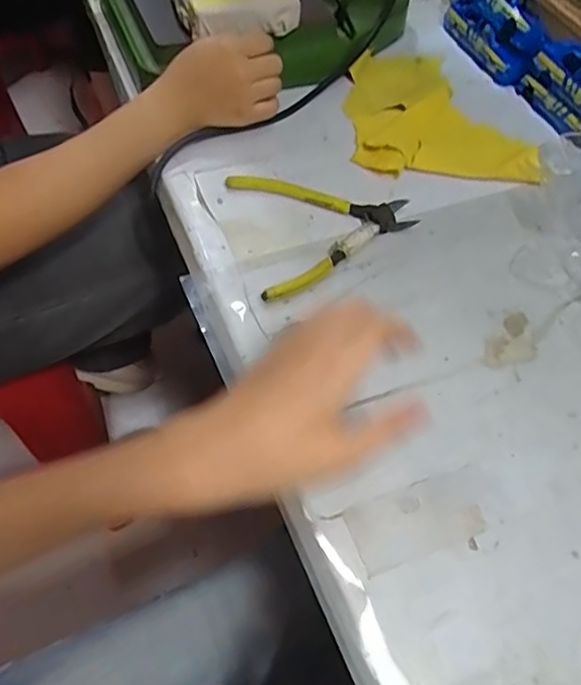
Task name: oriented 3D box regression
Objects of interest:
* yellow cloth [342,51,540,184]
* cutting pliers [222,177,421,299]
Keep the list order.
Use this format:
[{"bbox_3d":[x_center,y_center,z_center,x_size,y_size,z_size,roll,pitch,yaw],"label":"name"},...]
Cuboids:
[{"bbox_3d":[0.138,-0.221,0.559,0.162,0.009,0.187,5,55,-1],"label":"yellow cloth"},{"bbox_3d":[0.032,-0.092,0.460,0.135,0.011,0.127,-10,57,-11],"label":"cutting pliers"}]

